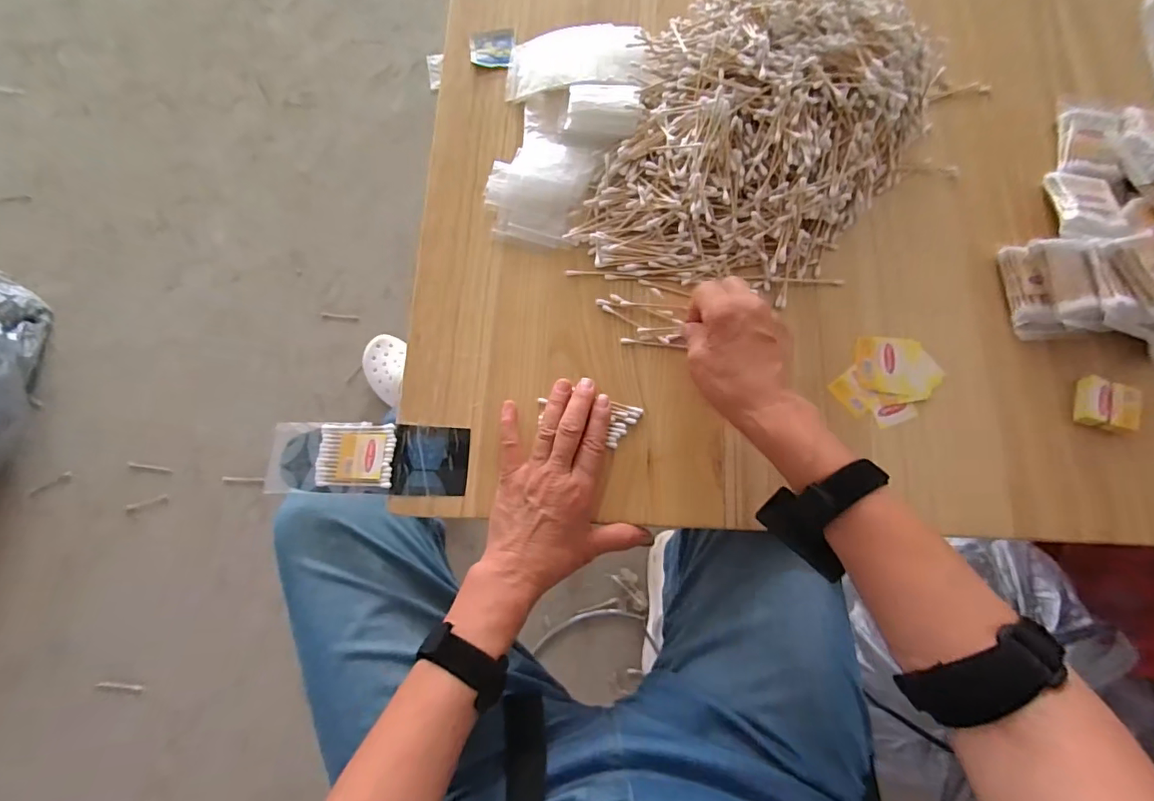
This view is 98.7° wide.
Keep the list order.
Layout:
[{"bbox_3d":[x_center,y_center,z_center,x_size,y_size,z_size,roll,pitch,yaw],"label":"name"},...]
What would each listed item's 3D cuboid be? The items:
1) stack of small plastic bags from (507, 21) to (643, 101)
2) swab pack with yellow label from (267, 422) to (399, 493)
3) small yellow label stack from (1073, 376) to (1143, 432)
[{"bbox_3d":[-0.002,-0.358,0.528,0.146,0.034,0.083,3,76,2],"label":"stack of small plastic bags"},{"bbox_3d":[-0.225,0.052,0.450,0.127,0.012,0.064,-2,76,15],"label":"swab pack with yellow label"},{"bbox_3d":[0.479,0.005,0.448,0.046,0.014,0.045,17,77,5],"label":"small yellow label stack"}]

